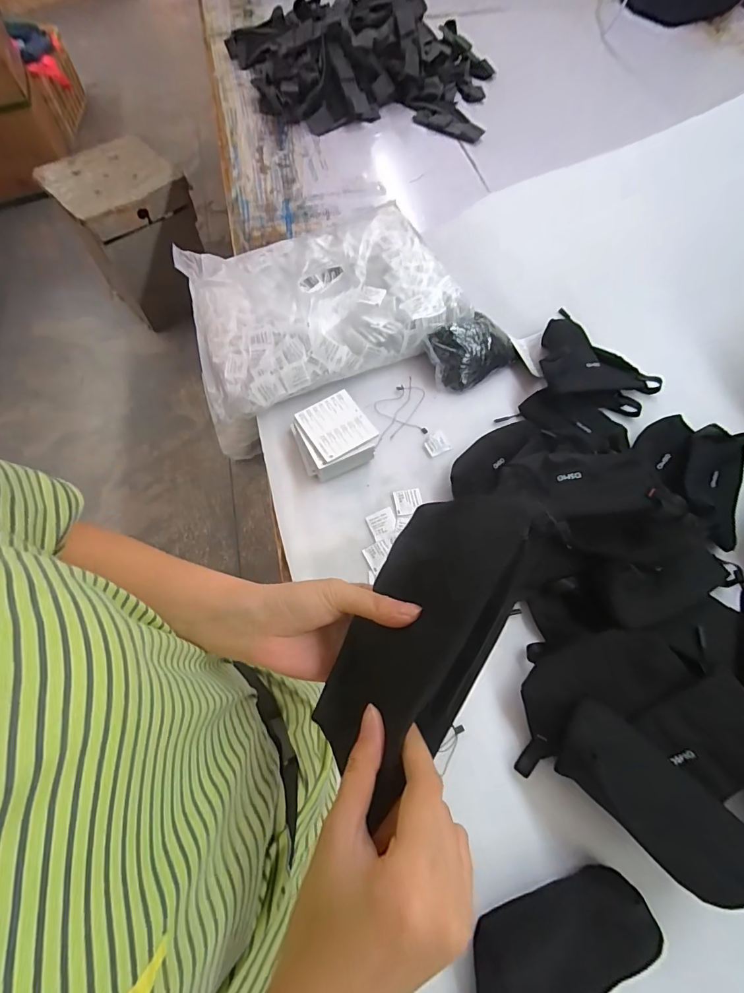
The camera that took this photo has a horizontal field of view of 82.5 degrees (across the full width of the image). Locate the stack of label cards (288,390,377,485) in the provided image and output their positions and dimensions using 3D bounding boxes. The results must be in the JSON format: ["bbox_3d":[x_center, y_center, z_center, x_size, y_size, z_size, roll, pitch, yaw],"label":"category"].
[{"bbox_3d":[-0.059,-0.092,0.648,0.106,0.046,0.108,-26,66,-12],"label":"stack of label cards"}]

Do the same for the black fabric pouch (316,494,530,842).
[{"bbox_3d":[0.028,0.076,0.250,0.084,0.013,0.177,29,90,41],"label":"black fabric pouch"}]

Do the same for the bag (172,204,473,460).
[{"bbox_3d":[-0.092,-0.337,0.746,0.443,0.093,0.359,-18,65,-9],"label":"bag"}]

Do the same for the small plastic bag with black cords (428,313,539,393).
[{"bbox_3d":[0.192,-0.254,0.724,0.196,0.064,0.109,-16,64,-8],"label":"small plastic bag with black cords"}]

